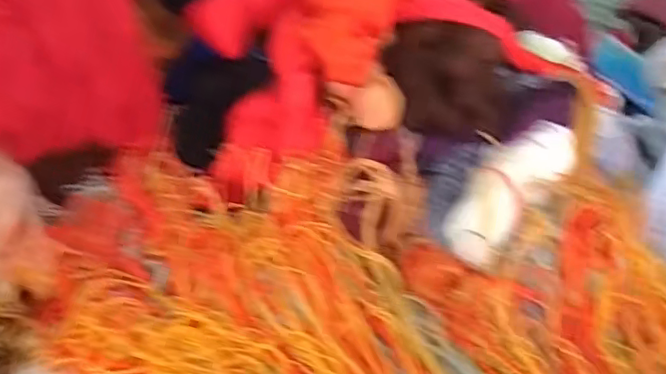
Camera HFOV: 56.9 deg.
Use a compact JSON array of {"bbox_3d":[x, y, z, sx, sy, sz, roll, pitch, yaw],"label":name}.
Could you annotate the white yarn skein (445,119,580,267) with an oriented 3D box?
[{"bbox_3d":[0.168,0.000,0.595,0.061,0.030,0.160,35,78,35],"label":"white yarn skein"}]

